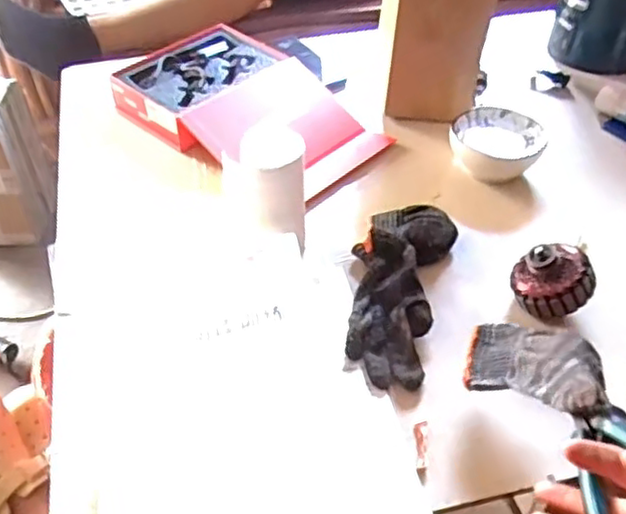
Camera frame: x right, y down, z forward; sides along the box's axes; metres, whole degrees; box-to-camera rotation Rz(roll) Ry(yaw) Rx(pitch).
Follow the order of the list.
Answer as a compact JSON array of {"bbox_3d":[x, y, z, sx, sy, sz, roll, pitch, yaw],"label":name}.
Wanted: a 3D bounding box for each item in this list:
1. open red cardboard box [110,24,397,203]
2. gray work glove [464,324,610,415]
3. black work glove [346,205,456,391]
[{"bbox_3d":[-0.084,-0.190,0.886,0.324,0.063,0.205,32,54,27],"label":"open red cardboard box"},{"bbox_3d":[0.185,0.089,0.536,0.078,0.036,0.159,-17,13,-18],"label":"gray work glove"},{"bbox_3d":[0.084,0.027,0.692,0.096,0.039,0.227,12,48,11],"label":"black work glove"}]

